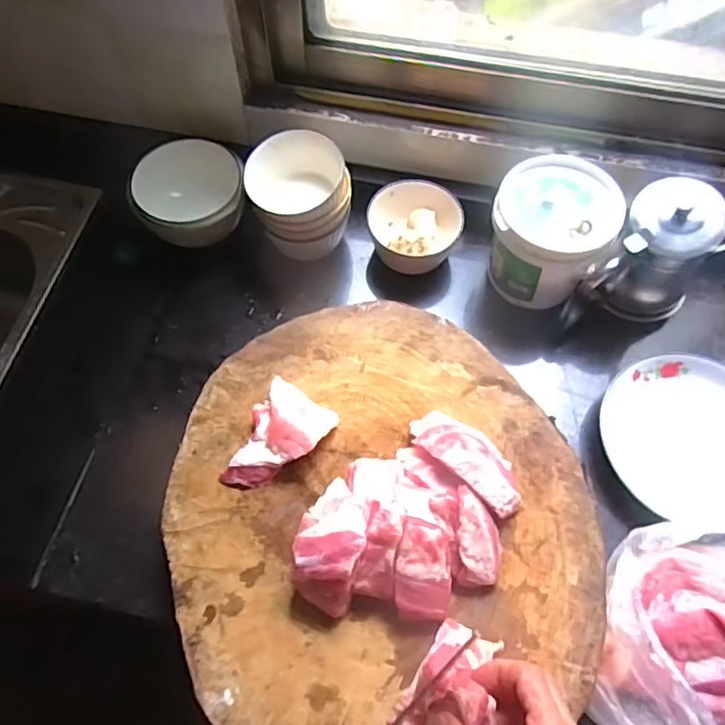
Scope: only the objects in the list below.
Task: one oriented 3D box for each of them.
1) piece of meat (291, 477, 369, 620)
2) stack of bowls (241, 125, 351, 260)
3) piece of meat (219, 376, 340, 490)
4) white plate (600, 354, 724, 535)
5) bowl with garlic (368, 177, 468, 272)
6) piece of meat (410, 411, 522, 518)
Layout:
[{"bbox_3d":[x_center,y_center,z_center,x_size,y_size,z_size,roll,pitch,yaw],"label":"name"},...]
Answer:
[{"bbox_3d":[-0.024,0.143,0.480,0.052,0.061,0.100,14,64,7],"label":"piece of meat"},{"bbox_3d":[-0.069,-0.189,0.679,0.106,0.091,0.102,20,65,10],"label":"stack of bowls"},{"bbox_3d":[-0.078,0.067,0.526,0.069,0.035,0.101,32,67,15],"label":"piece of meat"},{"bbox_3d":[0.332,0.077,0.597,0.174,0.032,0.181,0,63,0],"label":"white plate"},{"bbox_3d":[0.061,-0.157,0.704,0.104,0.065,0.100,0,63,0],"label":"bowl with garlic"},{"bbox_3d":[0.091,0.081,0.513,0.110,0.054,0.051,39,69,18],"label":"piece of meat"}]

